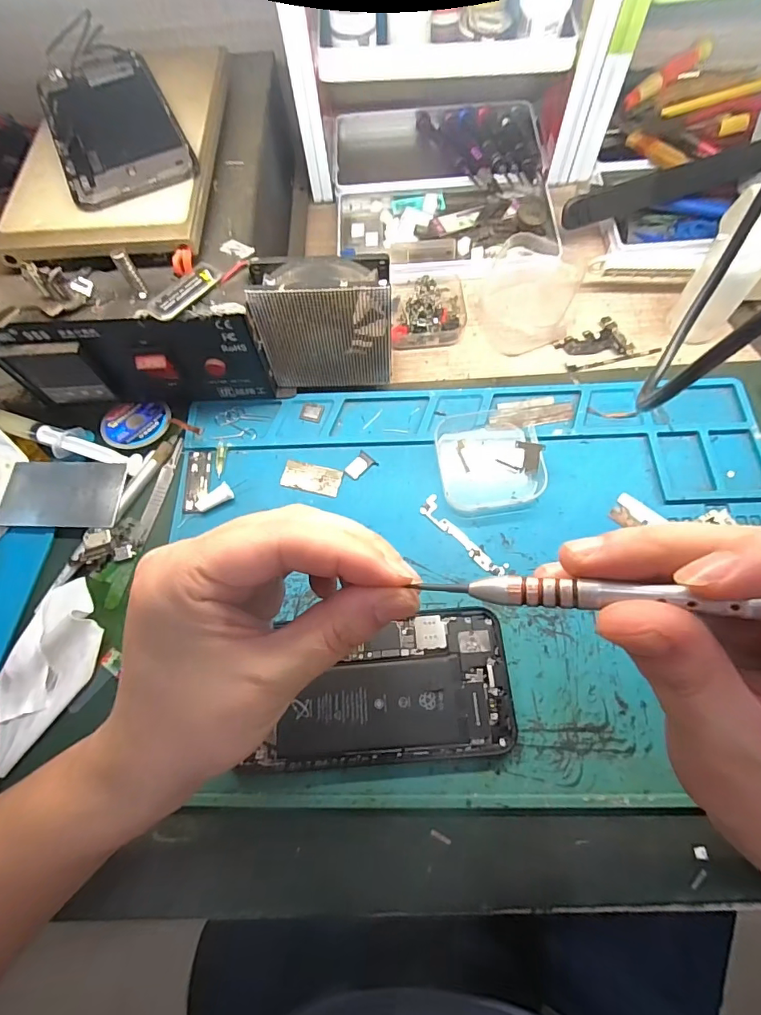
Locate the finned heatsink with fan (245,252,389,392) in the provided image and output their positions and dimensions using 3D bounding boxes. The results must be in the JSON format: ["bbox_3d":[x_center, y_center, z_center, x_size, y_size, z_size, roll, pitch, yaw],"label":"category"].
[{"bbox_3d":[-0.034,-0.113,0.291,0.079,0.084,0.028,-5,68,1],"label":"finned heatsink with fan"}]

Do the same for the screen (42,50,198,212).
[{"bbox_3d":[-0.164,-0.235,0.277,0.070,0.007,0.148,-24,70,-9],"label":"screen"}]

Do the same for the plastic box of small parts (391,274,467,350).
[{"bbox_3d":[0.036,-0.152,0.345,0.056,0.020,0.062,-2,68,2],"label":"plastic box of small parts"}]

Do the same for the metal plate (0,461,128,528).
[{"bbox_3d":[-0.207,-0.009,0.299,0.079,0.004,0.044,1,75,4],"label":"metal plate"}]

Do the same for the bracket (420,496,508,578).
[{"bbox_3d":[0.050,0.017,0.279,0.013,0.004,0.064,-41,72,-13],"label":"bracket"}]

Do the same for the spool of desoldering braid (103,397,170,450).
[{"bbox_3d":[-0.167,-0.059,0.313,0.038,0.010,0.043,40,75,17],"label":"spool of desoldering braid"}]

